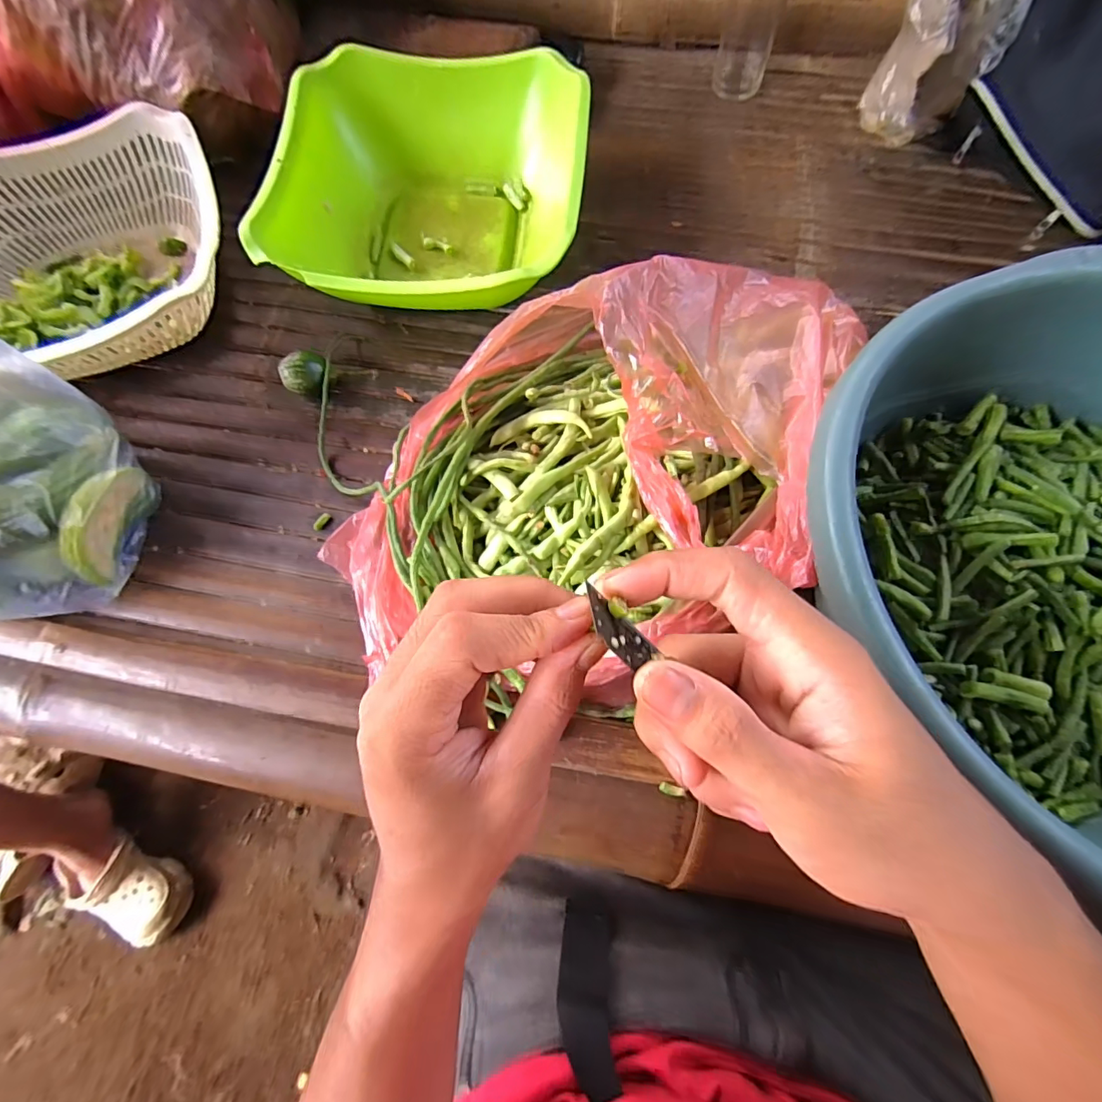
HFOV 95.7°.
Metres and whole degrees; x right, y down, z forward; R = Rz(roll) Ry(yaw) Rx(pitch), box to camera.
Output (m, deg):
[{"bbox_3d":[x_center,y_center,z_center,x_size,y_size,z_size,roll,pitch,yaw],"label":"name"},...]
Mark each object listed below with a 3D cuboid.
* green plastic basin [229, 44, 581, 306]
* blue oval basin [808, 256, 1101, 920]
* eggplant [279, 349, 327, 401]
[{"bbox_3d":[-0.113,-0.338,0.479,0.283,0.110,0.274,-1,68,3],"label":"green plastic basin"},{"bbox_3d":[0.316,0.020,0.289,0.346,0.134,0.346,35,74,15],"label":"blue oval basin"},{"bbox_3d":[-0.222,-0.160,0.457,0.033,0.035,0.036,-1,68,3],"label":"eggplant"}]

